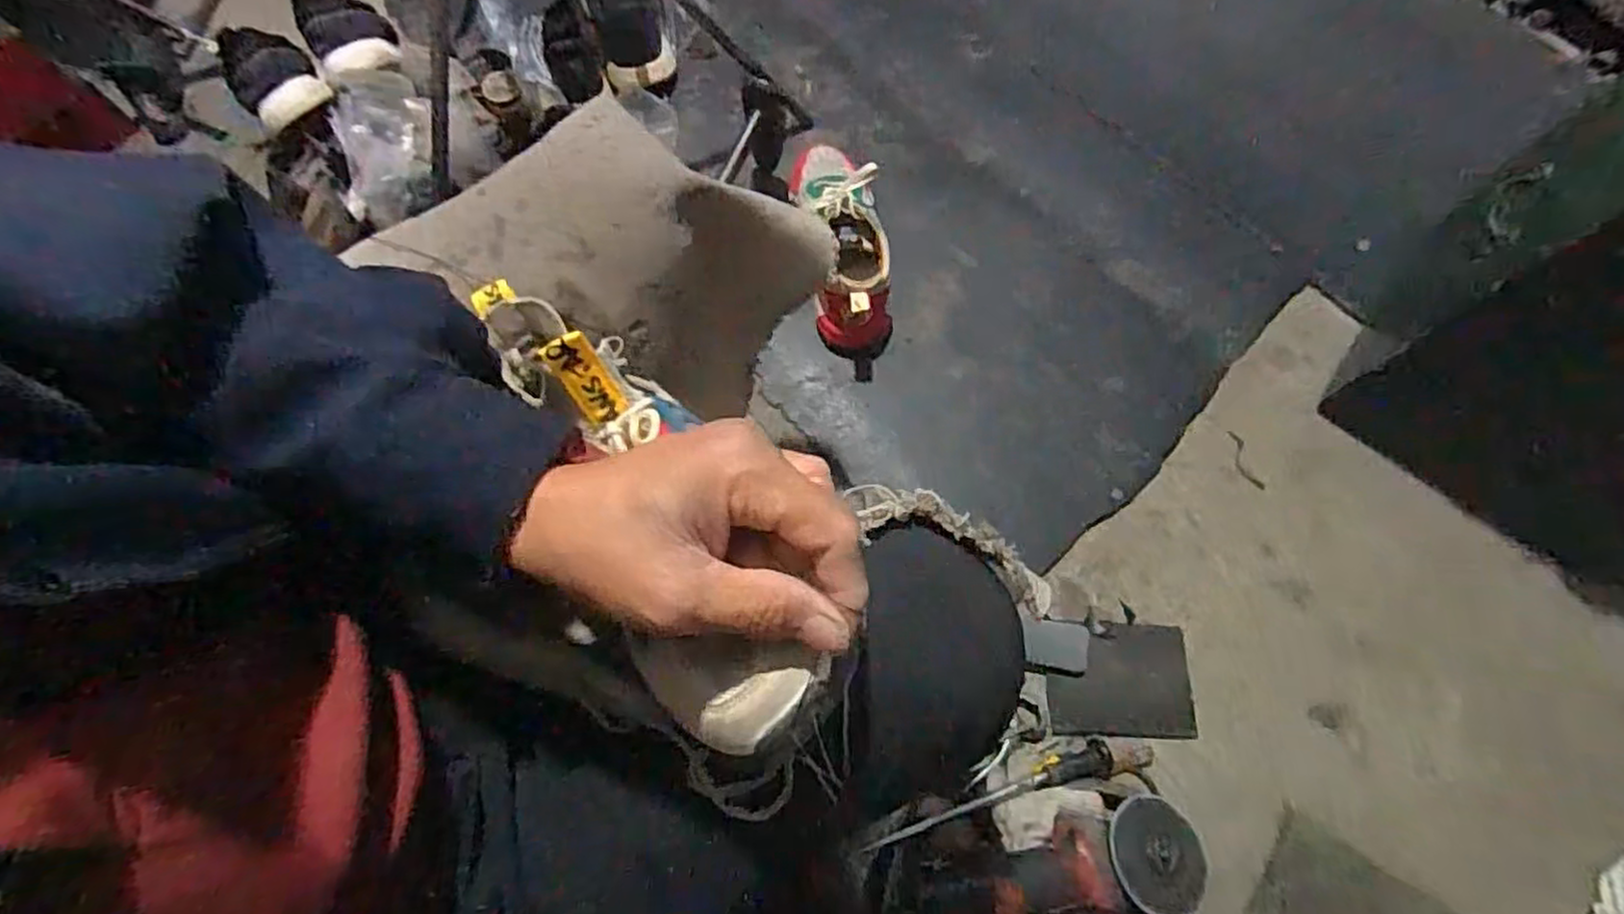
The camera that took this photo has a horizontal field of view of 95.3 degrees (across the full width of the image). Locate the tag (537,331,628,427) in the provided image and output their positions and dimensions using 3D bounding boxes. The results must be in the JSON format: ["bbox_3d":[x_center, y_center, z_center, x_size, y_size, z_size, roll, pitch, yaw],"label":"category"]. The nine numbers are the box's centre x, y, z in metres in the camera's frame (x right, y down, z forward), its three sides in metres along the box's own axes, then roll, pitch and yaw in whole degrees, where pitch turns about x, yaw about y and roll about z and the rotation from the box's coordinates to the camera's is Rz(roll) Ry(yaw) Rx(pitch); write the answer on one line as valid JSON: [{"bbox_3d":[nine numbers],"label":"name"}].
[{"bbox_3d":[-0.095,-0.032,0.309,0.018,0.041,0.007,-34,32,-11],"label":"tag"}]

